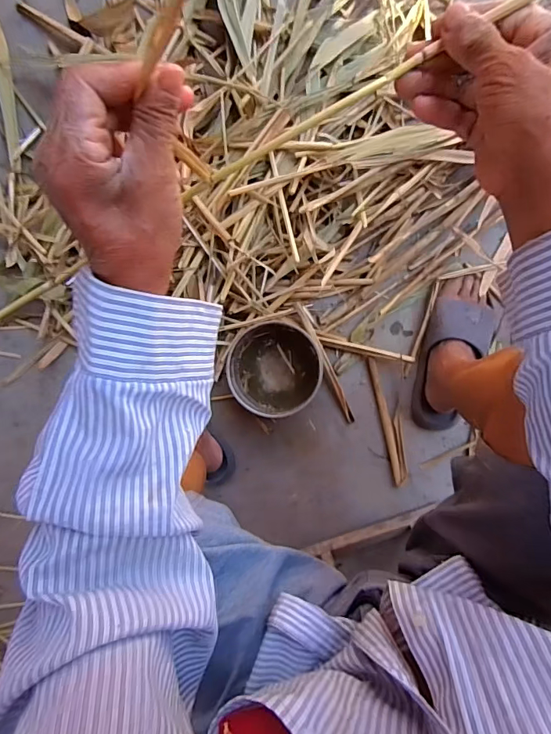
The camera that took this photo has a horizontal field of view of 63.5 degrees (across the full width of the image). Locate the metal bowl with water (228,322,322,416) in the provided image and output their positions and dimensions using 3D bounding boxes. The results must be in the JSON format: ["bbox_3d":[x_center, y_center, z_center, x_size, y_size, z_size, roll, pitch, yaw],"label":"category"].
[{"bbox_3d":[0.002,0.002,0.786,0.157,0.076,0.160,0,93,7],"label":"metal bowl with water"}]

